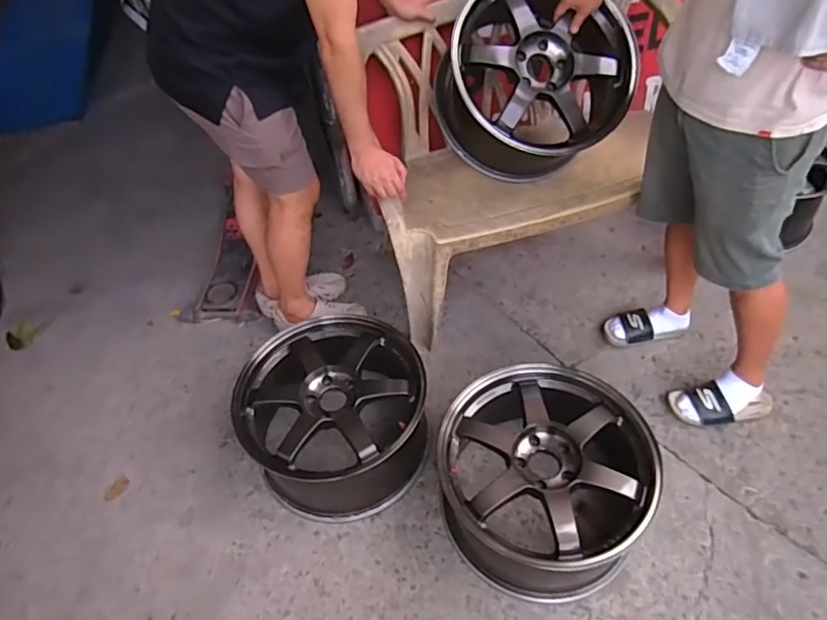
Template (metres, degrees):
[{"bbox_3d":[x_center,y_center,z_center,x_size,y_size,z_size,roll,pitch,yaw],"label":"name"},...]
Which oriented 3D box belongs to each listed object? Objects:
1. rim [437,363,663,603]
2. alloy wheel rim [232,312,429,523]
[{"bbox_3d":[0.299,0.411,1.334,0.472,0.274,0.430,-3,49,4],"label":"rim"},{"bbox_3d":[-0.206,0.287,1.505,0.480,0.262,0.456,-10,46,-2],"label":"alloy wheel rim"}]

